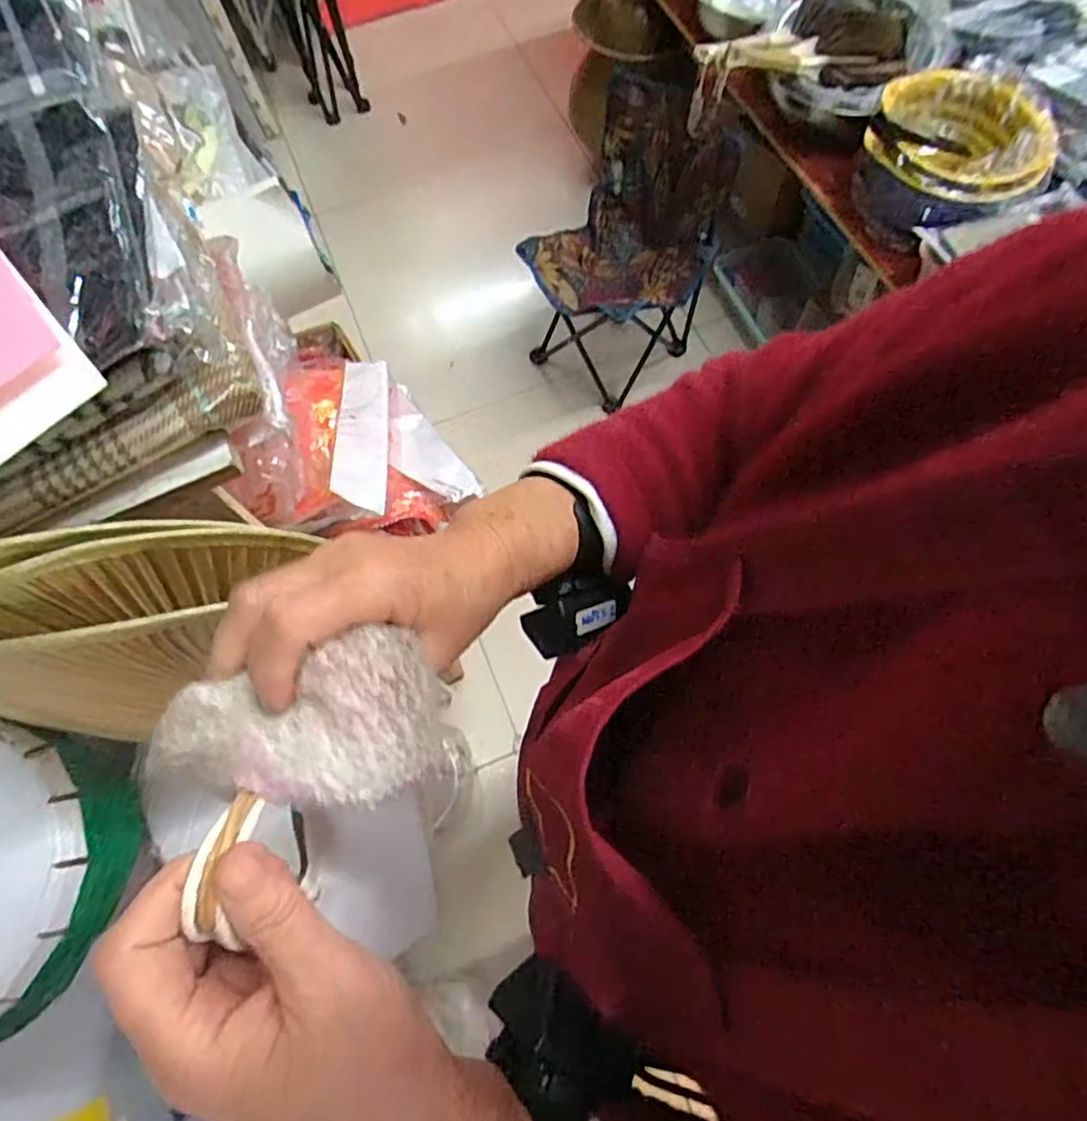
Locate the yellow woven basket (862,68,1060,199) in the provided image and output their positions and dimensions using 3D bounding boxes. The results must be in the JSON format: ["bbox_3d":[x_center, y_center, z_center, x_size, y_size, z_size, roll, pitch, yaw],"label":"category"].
[{"bbox_3d":[0.672,-0.683,1.053,0.273,0.066,0.271,-1,68,2],"label":"yellow woven basket"}]

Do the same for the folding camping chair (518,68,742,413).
[{"bbox_3d":[0.166,-0.648,1.411,0.387,0.558,0.337,12,69,7],"label":"folding camping chair"}]

